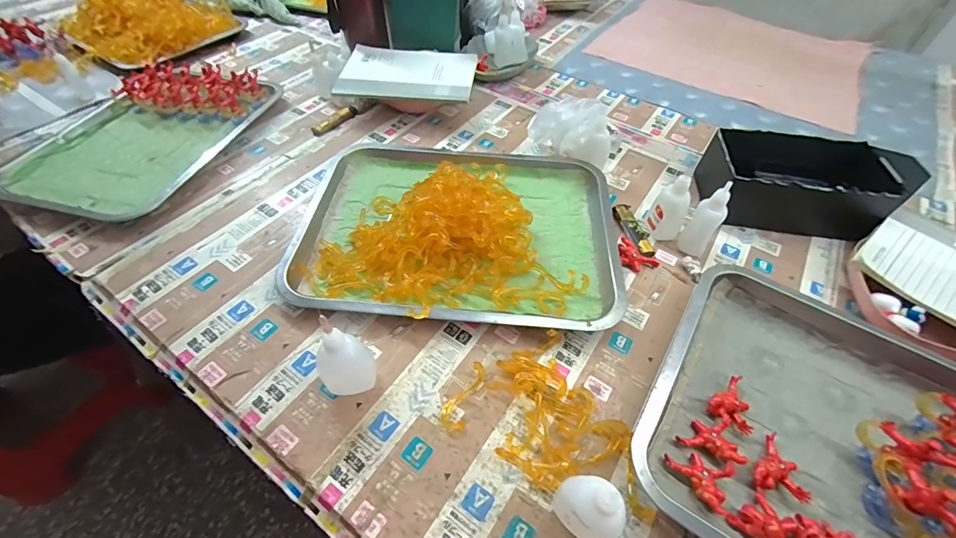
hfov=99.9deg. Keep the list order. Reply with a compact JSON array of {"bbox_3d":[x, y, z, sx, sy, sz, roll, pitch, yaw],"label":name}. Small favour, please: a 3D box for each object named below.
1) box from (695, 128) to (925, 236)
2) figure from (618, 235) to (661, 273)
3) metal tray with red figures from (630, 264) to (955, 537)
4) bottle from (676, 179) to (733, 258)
[{"bbox_3d":[0.381,-0.100,0.479,0.197,0.077,0.102,10,52,6],"label":"box"},{"bbox_3d":[0.173,-0.012,0.445,0.046,0.013,0.031,37,59,24],"label":"figure"},{"bbox_3d":[0.310,0.151,0.302,0.342,0.045,0.257,28,56,19],"label":"metal tray with red figures"},{"bbox_3d":[0.247,-0.050,0.436,0.028,0.084,0.029,1,52,-1],"label":"bottle"}]

